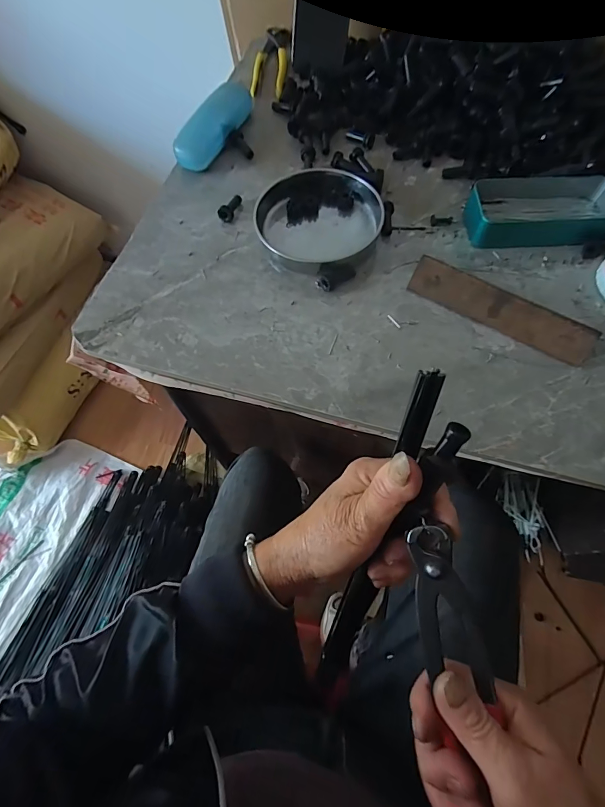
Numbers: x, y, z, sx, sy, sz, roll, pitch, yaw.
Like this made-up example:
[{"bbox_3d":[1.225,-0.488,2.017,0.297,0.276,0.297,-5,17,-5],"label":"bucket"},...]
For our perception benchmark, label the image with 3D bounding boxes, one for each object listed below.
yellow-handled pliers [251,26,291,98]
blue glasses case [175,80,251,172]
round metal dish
[{"bbox_3d":[-0.046,-0.511,0.585,0.047,0.013,0.172,2,65,2],"label":"yellow-handled pliers"},{"bbox_3d":[-0.109,-0.365,0.514,0.046,0.040,0.166,22,67,11],"label":"blue glasses case"},{"bbox_3d":[0.019,-0.210,0.443,0.136,0.032,0.135,0,65,1],"label":"round metal dish"}]

